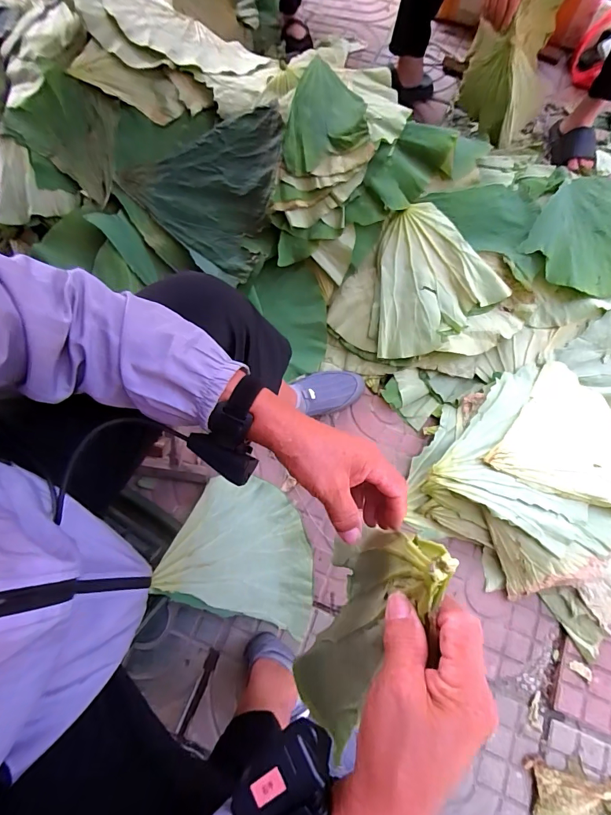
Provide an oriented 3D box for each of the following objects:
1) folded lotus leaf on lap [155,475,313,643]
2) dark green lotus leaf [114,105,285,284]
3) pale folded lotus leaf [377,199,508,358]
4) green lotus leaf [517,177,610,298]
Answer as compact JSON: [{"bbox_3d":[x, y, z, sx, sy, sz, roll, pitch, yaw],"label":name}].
[{"bbox_3d":[-0.099,0.277,0.789,0.298,0.105,0.262,22,66,-5],"label":"folded lotus leaf on lap"},{"bbox_3d":[-0.254,-0.539,0.948,0.380,0.045,0.360,21,104,9],"label":"dark green lotus leaf"},{"bbox_3d":[0.251,-0.281,0.912,0.295,0.035,0.289,-40,81,5],"label":"pale folded lotus leaf"},{"bbox_3d":[0.698,-0.399,0.929,0.296,0.066,0.336,37,76,12],"label":"green lotus leaf"}]

